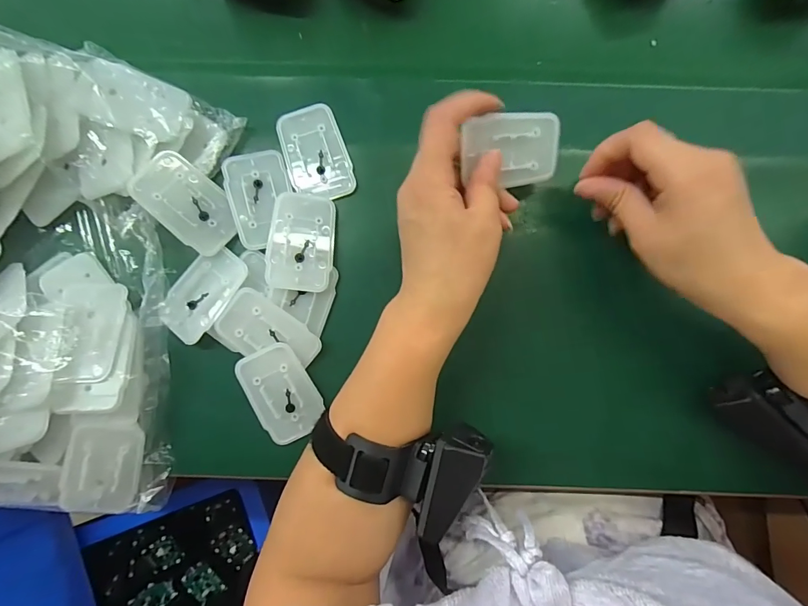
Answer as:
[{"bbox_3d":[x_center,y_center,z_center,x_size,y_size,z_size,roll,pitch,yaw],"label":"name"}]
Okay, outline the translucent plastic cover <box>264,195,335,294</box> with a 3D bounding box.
[{"bbox_3d":[-0.073,-0.044,0.289,0.044,0.005,0.068,4,85,1],"label":"translucent plastic cover"}]

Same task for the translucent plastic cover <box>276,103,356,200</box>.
[{"bbox_3d":[-0.064,-0.109,0.298,0.044,0.009,0.067,-15,85,-1],"label":"translucent plastic cover"}]

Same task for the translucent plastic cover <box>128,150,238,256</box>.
[{"bbox_3d":[-0.148,-0.068,0.281,0.068,0.006,0.044,41,74,-21],"label":"translucent plastic cover"}]

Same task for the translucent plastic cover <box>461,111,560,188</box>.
[{"bbox_3d":[0.070,-0.099,0.265,0.069,0.004,0.044,-8,116,-15],"label":"translucent plastic cover"}]

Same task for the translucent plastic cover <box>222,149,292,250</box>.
[{"bbox_3d":[-0.103,-0.075,0.292,0.043,0.009,0.067,-14,85,-1],"label":"translucent plastic cover"}]

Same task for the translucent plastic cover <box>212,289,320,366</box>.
[{"bbox_3d":[-0.096,0.022,0.284,0.070,0.008,0.041,36,86,4],"label":"translucent plastic cover"}]

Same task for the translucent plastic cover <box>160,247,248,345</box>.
[{"bbox_3d":[-0.143,-0.007,0.290,0.038,0.007,0.068,37,86,4],"label":"translucent plastic cover"}]

